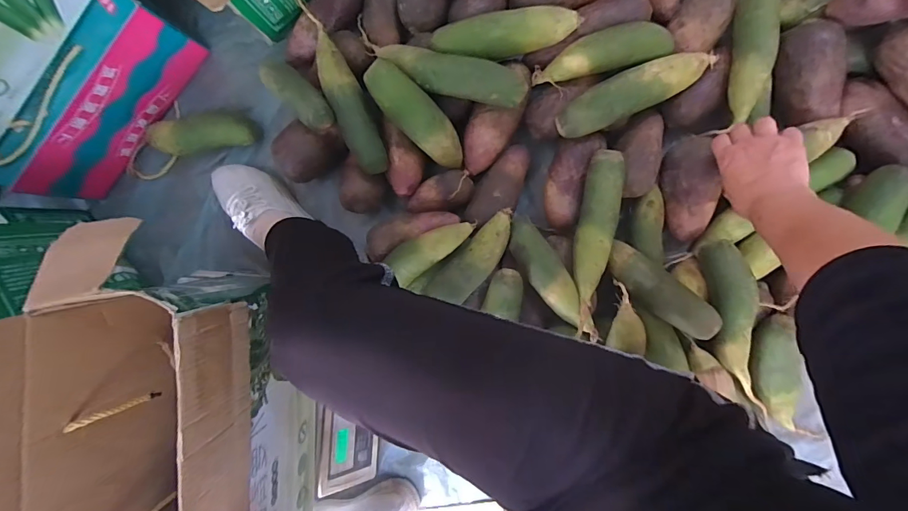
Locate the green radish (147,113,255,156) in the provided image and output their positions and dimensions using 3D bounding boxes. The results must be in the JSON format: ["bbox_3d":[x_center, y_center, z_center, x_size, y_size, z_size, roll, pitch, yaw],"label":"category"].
[{"bbox_3d":[-0.426,-0.199,0.657,0.183,0.048,0.061,-3,94,6],"label":"green radish"}]

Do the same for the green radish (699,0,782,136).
[{"bbox_3d":[0.403,-0.276,0.540,0.055,0.049,0.218,12,95,5],"label":"green radish"}]

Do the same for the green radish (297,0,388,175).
[{"bbox_3d":[-0.164,-0.249,0.568,0.054,0.061,0.268,-20,92,7],"label":"green radish"}]

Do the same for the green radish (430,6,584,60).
[{"bbox_3d":[0.072,-0.304,0.552,0.203,0.050,0.052,-7,93,6],"label":"green radish"}]

